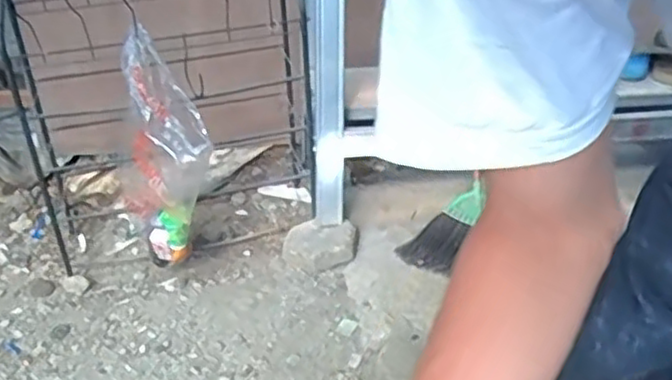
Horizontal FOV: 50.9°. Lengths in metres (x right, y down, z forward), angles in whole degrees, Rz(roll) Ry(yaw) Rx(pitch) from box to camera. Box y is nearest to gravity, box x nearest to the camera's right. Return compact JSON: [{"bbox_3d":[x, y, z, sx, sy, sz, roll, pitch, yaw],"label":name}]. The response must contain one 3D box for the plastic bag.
[{"bbox_3d":[-0.405,-0.071,1.671,0.187,0.562,0.312,-8,27,-14],"label":"plastic bag"}]

